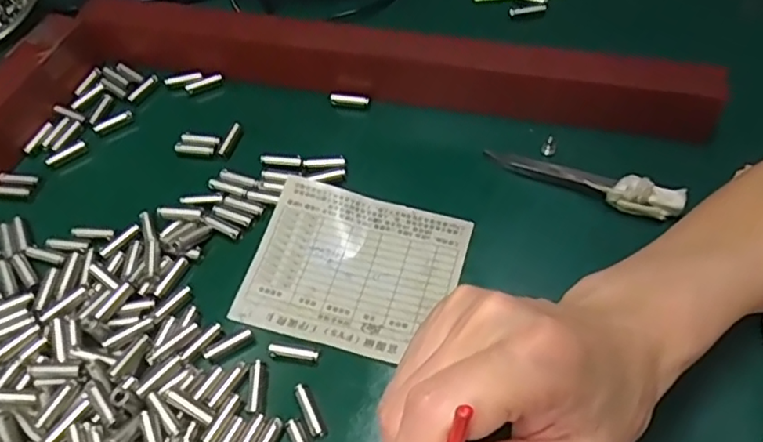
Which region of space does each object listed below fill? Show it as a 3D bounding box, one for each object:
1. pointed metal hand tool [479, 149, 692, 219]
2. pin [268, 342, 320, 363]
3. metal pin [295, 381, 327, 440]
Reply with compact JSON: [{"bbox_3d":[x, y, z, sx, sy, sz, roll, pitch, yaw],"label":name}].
[{"bbox_3d":[0.109,-0.021,0.329,0.103,0.022,0.013,18,58,14],"label":"pointed metal hand tool"},{"bbox_3d":[-0.043,0.064,0.293,0.024,0.004,0.006,5,56,5],"label":"pin"},{"bbox_3d":[-0.033,0.087,0.278,0.007,0.005,0.026,-22,58,-13],"label":"metal pin"}]

